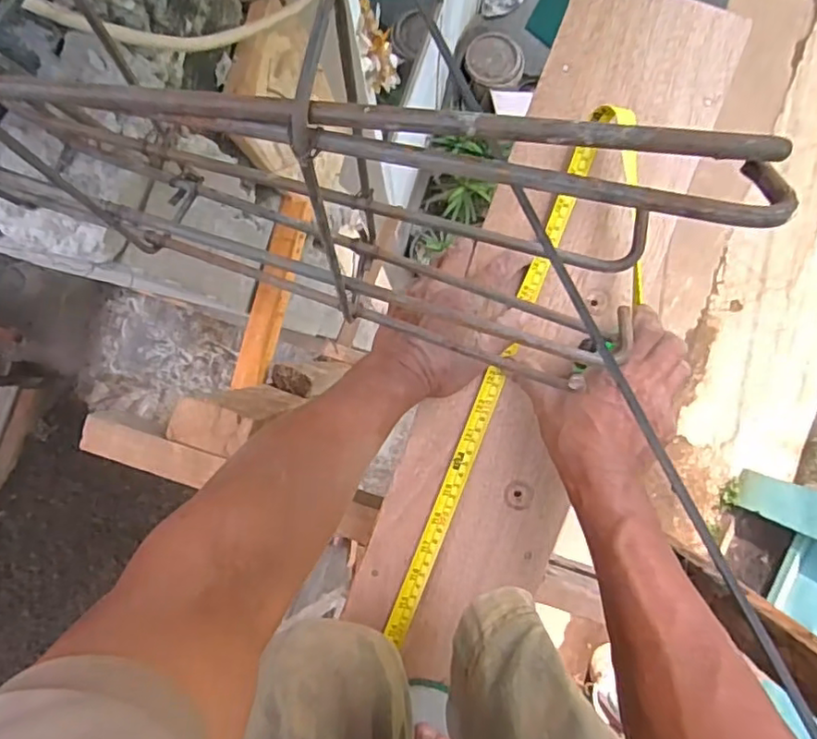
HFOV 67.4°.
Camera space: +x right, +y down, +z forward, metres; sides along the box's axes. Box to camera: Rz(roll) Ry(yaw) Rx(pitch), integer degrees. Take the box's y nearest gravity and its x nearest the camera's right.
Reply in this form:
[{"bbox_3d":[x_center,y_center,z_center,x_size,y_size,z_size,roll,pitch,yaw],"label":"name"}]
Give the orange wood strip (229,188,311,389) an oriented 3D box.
[{"bbox_3d":[-0.193,-0.110,0.877,0.043,0.035,0.282,16,91,1],"label":"orange wood strip"}]

